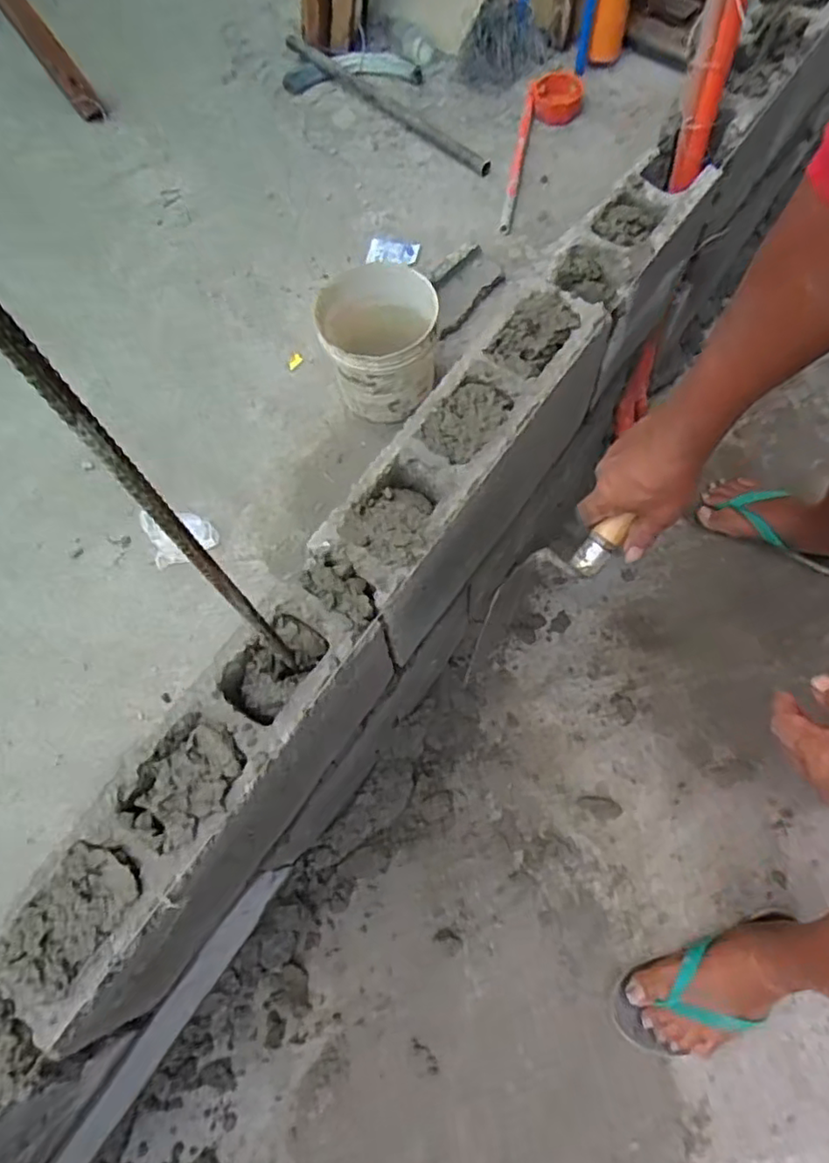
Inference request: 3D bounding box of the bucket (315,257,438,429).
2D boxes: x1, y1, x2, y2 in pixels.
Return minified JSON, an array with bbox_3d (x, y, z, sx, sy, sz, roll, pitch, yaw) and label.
[{"bbox_3d":[-0.056,-0.400,1.087,0.185,0.186,0.206,-9,68,-2],"label":"bucket"}]

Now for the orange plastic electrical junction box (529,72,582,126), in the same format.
[{"bbox_3d":[0.292,-0.999,1.330,0.107,0.043,0.092,7,68,4],"label":"orange plastic electrical junction box"}]

